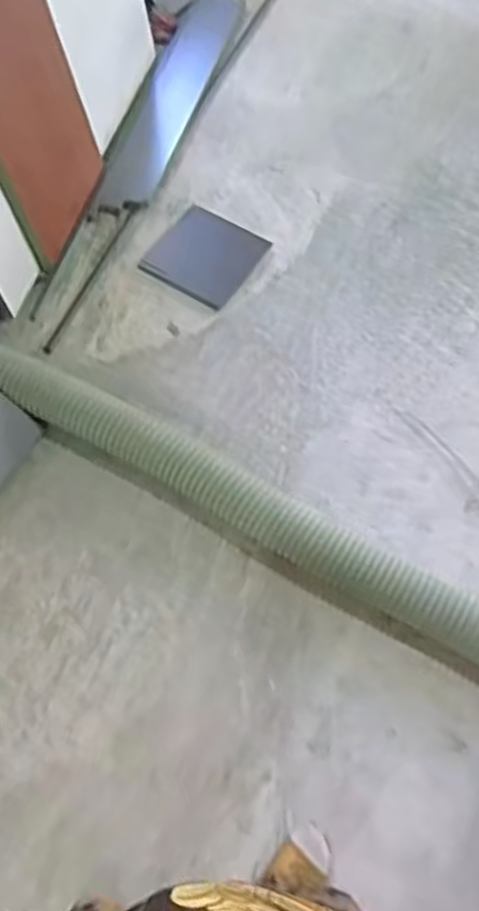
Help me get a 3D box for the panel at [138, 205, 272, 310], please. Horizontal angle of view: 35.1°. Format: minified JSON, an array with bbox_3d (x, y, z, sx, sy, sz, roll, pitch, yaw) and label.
[{"bbox_3d":[-0.076,-0.469,1.761,0.217,0.015,0.233,31,64,12],"label":"panel"}]

